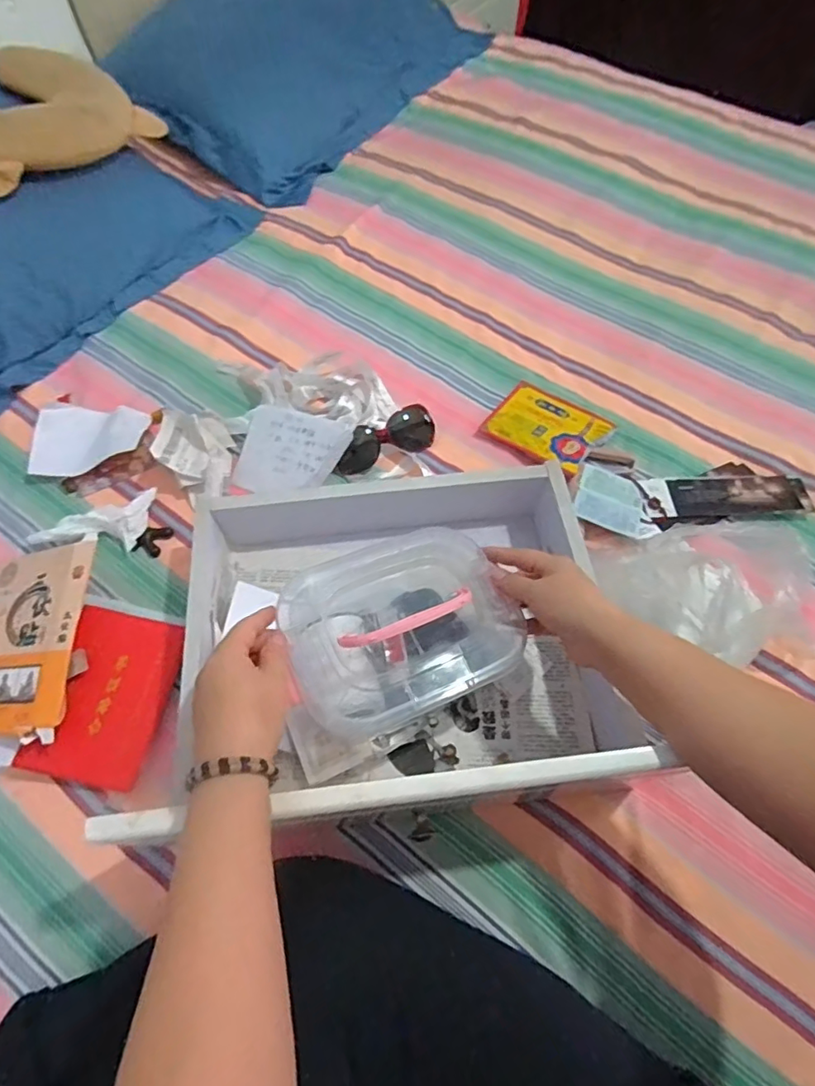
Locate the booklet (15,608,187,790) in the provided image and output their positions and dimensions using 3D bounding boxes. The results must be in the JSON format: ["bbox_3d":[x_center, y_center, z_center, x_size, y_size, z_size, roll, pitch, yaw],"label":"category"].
[{"bbox_3d":[-0.290,0.147,0.539,0.104,0.018,0.159,17,67,-11],"label":"booklet"}]

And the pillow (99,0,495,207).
[{"bbox_3d":[-0.214,-0.964,1.063,0.424,0.178,0.709,26,63,13],"label":"pillow"}]

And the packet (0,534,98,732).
[{"bbox_3d":[-0.380,0.090,0.545,0.134,0.016,0.179,-6,64,16],"label":"packet"}]

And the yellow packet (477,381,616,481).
[{"bbox_3d":[0.179,-0.152,0.709,0.137,0.019,0.121,36,65,18],"label":"yellow packet"}]

